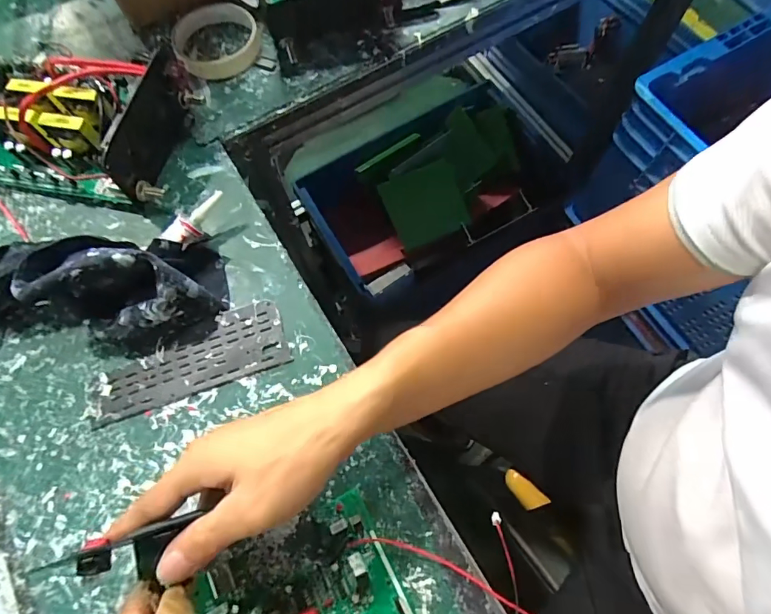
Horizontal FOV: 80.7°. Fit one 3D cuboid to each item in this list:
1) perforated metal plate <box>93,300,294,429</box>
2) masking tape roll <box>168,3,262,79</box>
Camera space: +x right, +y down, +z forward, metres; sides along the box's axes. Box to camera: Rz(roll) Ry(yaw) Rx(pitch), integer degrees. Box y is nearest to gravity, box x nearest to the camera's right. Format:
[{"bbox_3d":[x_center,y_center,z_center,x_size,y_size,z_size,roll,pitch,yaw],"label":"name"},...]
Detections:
[{"bbox_3d":[-0.152,0.041,0.357,0.145,0.004,0.055,-20,71,-6],"label":"perforated metal plate"},{"bbox_3d":[-0.174,-0.274,0.464,0.089,0.026,0.089,0,70,1],"label":"masking tape roll"}]

